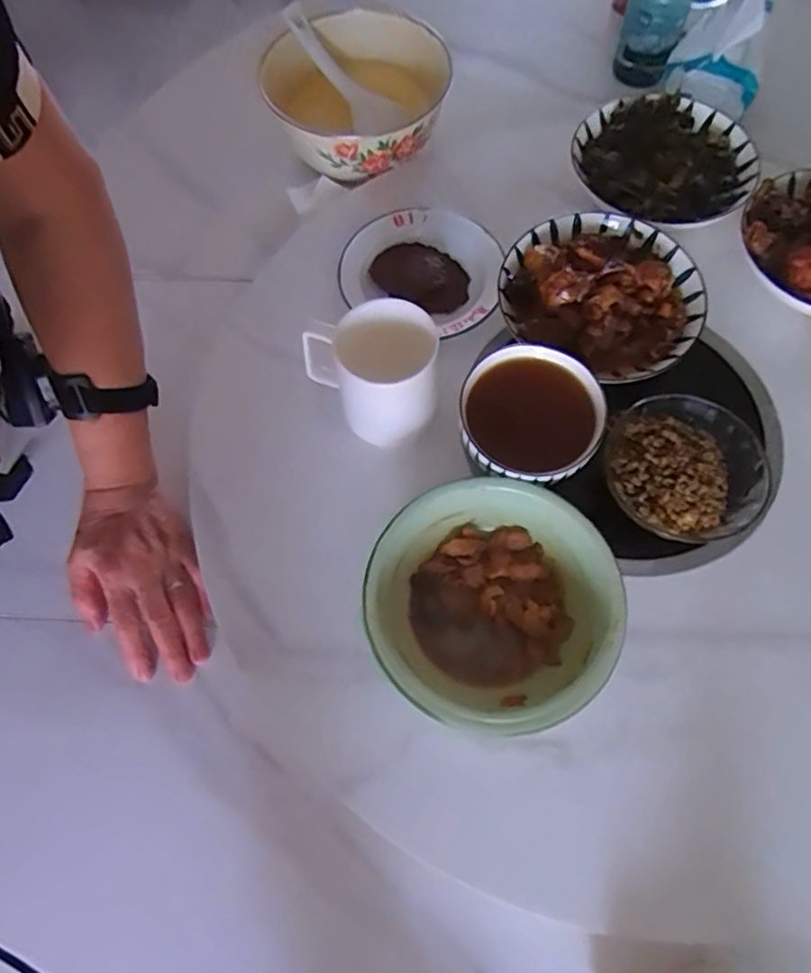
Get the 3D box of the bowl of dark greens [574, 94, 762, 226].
[{"bbox_3d":[0.258,-0.327,0.618,0.162,0.041,0.176,0,67,1],"label":"bowl of dark greens"}]

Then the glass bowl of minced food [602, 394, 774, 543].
[{"bbox_3d":[0.215,-0.014,0.478,0.115,0.037,0.112,0,74,0],"label":"glass bowl of minced food"}]

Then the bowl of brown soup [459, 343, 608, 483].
[{"bbox_3d":[0.095,-0.052,0.495,0.106,0.070,0.113,0,74,0],"label":"bowl of brown soup"}]

